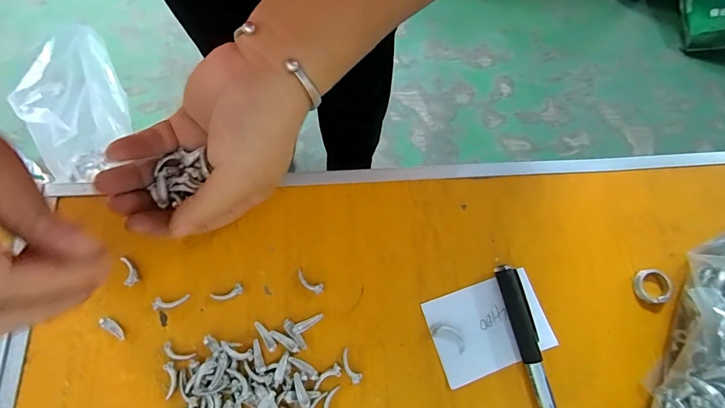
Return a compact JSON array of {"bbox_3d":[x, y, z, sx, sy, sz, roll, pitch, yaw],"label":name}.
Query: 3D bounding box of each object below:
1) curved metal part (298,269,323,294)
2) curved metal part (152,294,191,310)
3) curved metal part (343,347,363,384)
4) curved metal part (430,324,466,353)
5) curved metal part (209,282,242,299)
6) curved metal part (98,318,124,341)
[{"bbox_3d":[-0.034,0.050,0.244,0.020,0.005,0.007,31,74,8],"label":"curved metal part"},{"bbox_3d":[-0.119,0.061,0.237,0.021,0.005,0.007,-7,72,-4],"label":"curved metal part"},{"bbox_3d":[-0.007,0.098,0.231,0.007,0.004,0.020,-29,75,-10],"label":"curved metal part"},{"bbox_3d":[0.054,0.082,0.237,0.022,0.004,0.010,29,74,7],"label":"curved metal part"},{"bbox_3d":[-0.085,0.056,0.240,0.020,0.005,0.008,-23,74,-9],"label":"curved metal part"},{"bbox_3d":[-0.150,0.075,0.231,0.018,0.007,0.006,38,75,10],"label":"curved metal part"}]

